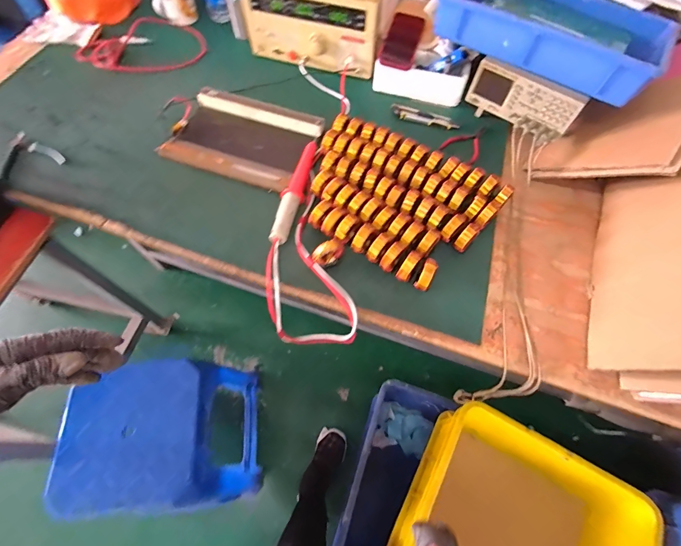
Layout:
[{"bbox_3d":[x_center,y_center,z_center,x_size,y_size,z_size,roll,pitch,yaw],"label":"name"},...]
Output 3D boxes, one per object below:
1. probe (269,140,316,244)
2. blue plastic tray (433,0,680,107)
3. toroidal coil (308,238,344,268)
[{"bbox_3d":[-0.089,-0.163,0.646,0.033,0.032,0.251,10,64,6],"label":"probe"},{"bbox_3d":[0.428,-0.511,0.659,0.404,0.070,0.279,30,68,15],"label":"blue plastic tray"},{"bbox_3d":[-0.023,-0.033,0.576,0.053,0.050,0.025,-24,65,-10],"label":"toroidal coil"}]

